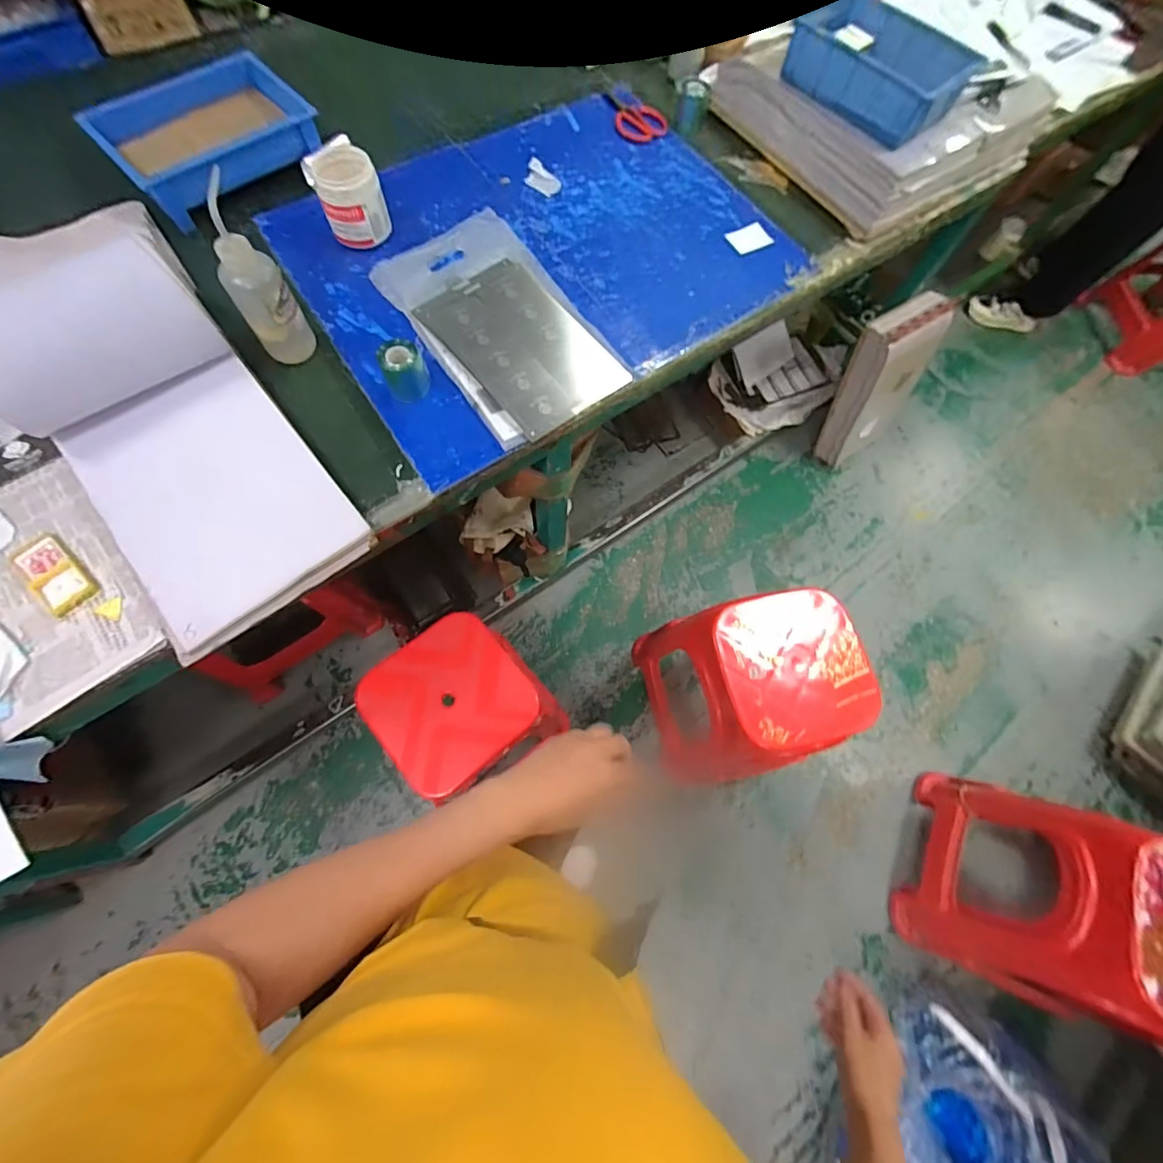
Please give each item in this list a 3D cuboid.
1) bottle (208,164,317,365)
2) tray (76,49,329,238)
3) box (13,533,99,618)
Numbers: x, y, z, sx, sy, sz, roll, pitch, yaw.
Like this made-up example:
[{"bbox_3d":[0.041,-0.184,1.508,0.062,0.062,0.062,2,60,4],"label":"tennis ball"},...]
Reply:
[{"bbox_3d":[-0.447,-0.403,0.694,0.078,0.215,0.074,-36,76,-12],"label":"bottle"},{"bbox_3d":[-0.646,-0.790,0.887,0.322,0.108,0.229,-41,78,-16],"label":"tray"},{"bbox_3d":[-0.690,-0.010,0.653,0.122,0.010,0.052,44,59,10],"label":"box"}]

